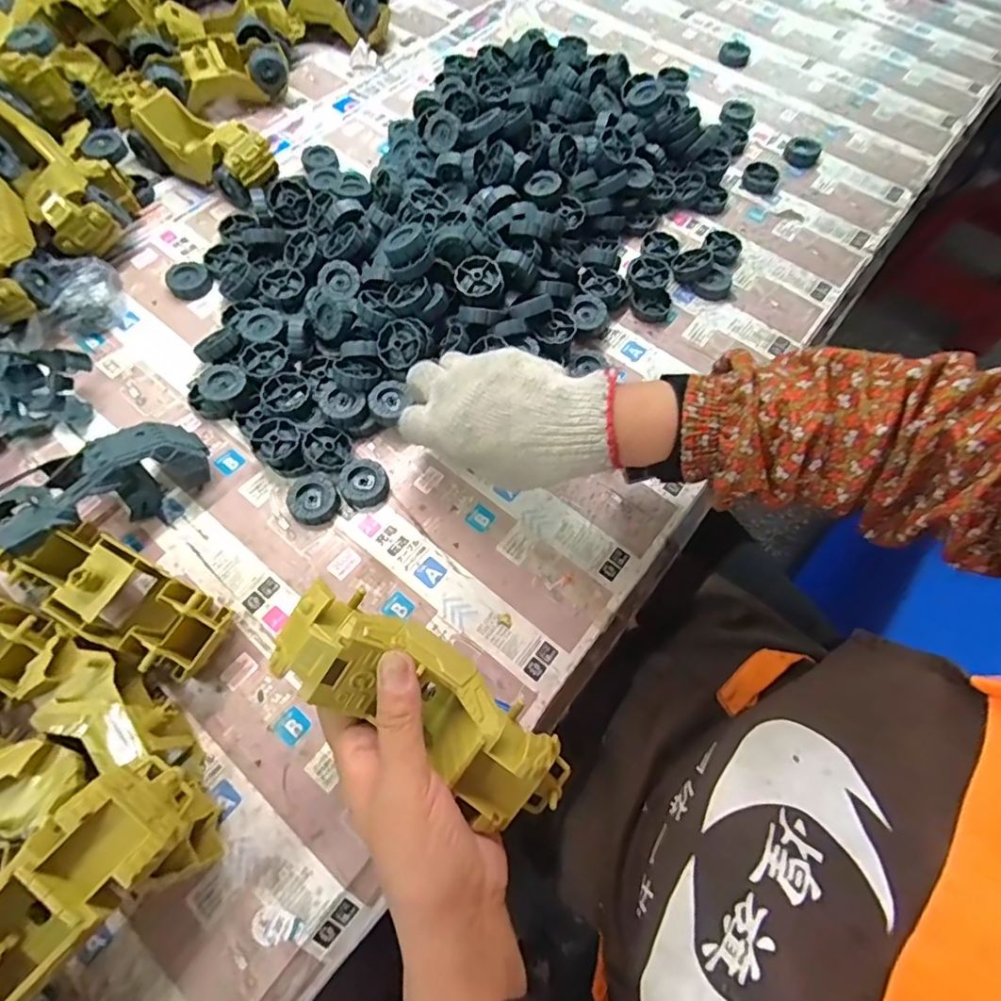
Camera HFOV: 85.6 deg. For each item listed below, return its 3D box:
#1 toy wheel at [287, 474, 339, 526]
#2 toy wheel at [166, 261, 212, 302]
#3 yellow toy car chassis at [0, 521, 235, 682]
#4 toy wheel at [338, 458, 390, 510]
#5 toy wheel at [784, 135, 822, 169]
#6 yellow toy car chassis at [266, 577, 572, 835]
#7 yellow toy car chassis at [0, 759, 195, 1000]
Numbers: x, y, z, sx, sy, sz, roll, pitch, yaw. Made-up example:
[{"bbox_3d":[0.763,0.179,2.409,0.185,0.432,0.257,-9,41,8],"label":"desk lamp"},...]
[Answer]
[{"bbox_3d":[-0.147,-0.002,0.423,0.037,0.010,0.039,0,67,-1],"label":"toy wheel"},{"bbox_3d":[-0.296,-0.209,0.514,0.037,0.014,0.038,1,67,-2],"label":"toy wheel"},{"bbox_3d":[-0.255,0.068,0.371,0.150,0.054,0.058,25,69,10],"label":"yellow toy car chassis"},{"bbox_3d":[-0.109,-0.015,0.431,0.038,0.010,0.039,0,67,-1],"label":"toy wheel"},{"bbox_3d":[0.330,-0.382,0.592,0.036,0.012,0.044,28,69,9],"label":"toy wheel"},{"bbox_3d":[-0.039,0.111,0.294,0.172,0.053,0.060,35,70,0],"label":"yellow toy car chassis"},{"bbox_3d":[-0.228,0.205,0.262,0.057,0.050,0.165,40,71,14],"label":"yellow toy car chassis"}]

